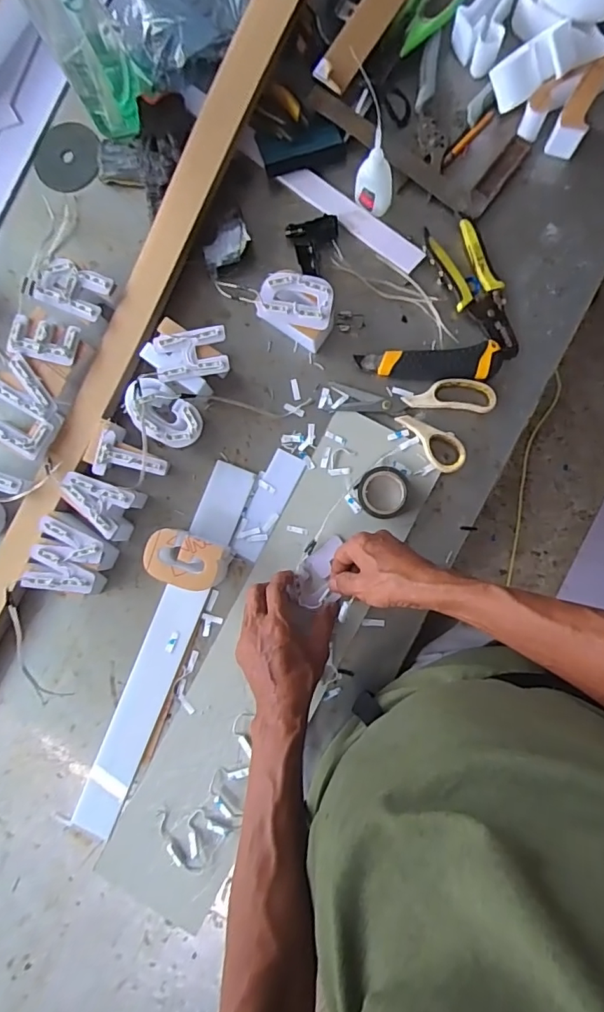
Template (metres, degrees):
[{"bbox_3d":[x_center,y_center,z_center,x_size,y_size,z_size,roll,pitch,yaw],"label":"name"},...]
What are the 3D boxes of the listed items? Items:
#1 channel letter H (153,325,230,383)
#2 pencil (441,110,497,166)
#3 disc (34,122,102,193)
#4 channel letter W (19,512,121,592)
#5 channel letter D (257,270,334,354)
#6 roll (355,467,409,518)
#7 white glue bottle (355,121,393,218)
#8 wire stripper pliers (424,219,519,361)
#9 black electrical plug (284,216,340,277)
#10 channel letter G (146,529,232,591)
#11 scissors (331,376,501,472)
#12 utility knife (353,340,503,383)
[{"bbox_3d":[-0.125,-0.172,0.575,0.081,0.018,0.051,-9,87,4],"label":"channel letter H"},{"bbox_3d":[0.195,-0.434,0.600,0.081,0.007,0.010,-43,83,3],"label":"pencil"},{"bbox_3d":[-0.302,-0.446,0.651,0.087,0.005,0.095,0,85,5],"label":"disc"},{"bbox_3d":[-0.263,0.059,0.590,0.079,0.056,0.084,19,89,5],"label":"channel letter W"},{"bbox_3d":[-0.002,-0.227,0.585,0.089,0.048,0.068,29,90,5],"label":"channel letter D"},{"bbox_3d":[0.092,-0.014,0.573,0.055,0.019,0.057,0,87,4],"label":"roll"},{"bbox_3d":[0.081,-0.365,0.558,0.038,0.091,0.029,39,91,5],"label":"white glue bottle"},{"bbox_3d":[0.202,-0.246,0.578,0.061,0.020,0.164,-27,86,3],"label":"wire stripper pliers"},{"bbox_3d":[0.016,-0.311,0.612,0.061,0.018,0.064,-10,87,4],"label":"black electrical plug"},{"bbox_3d":[-0.129,0.060,0.575,0.082,0.047,0.057,14,89,5],"label":"channel letter G"},{"bbox_3d":[0.122,-0.118,0.581,0.170,0.012,0.104,26,90,5],"label":"scissors"},{"bbox_3d":[0.145,-0.162,0.582,0.158,0.016,0.039,-1,87,4],"label":"utility knife"}]

